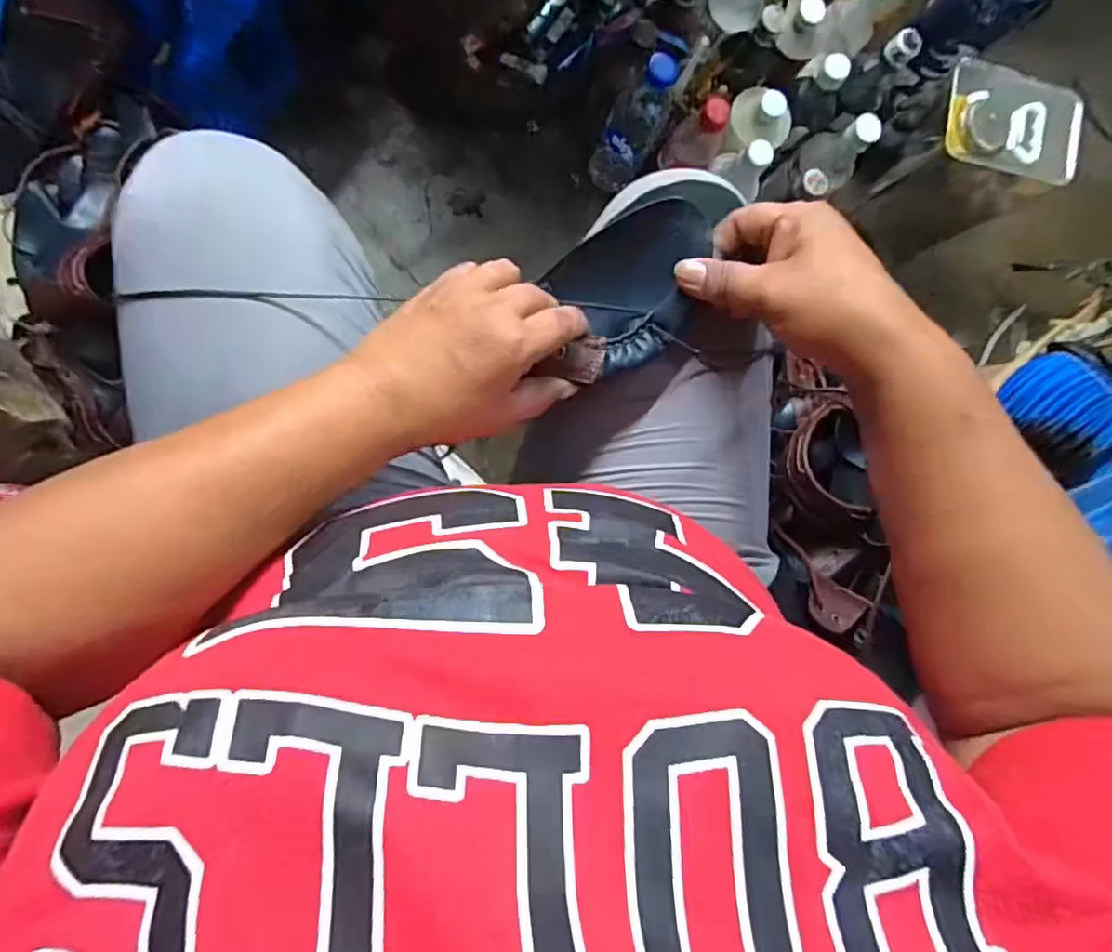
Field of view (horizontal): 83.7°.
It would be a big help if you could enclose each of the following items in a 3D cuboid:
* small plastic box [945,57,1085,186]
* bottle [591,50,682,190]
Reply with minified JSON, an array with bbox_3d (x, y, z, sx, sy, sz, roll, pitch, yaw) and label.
[{"bbox_3d":[0.492,-0.381,0.666,0.156,0.018,0.101,11,97,-8],"label":"small plastic box"},{"bbox_3d":[0.089,-0.406,0.730,0.062,0.209,0.065,28,86,-7],"label":"bottle"}]

